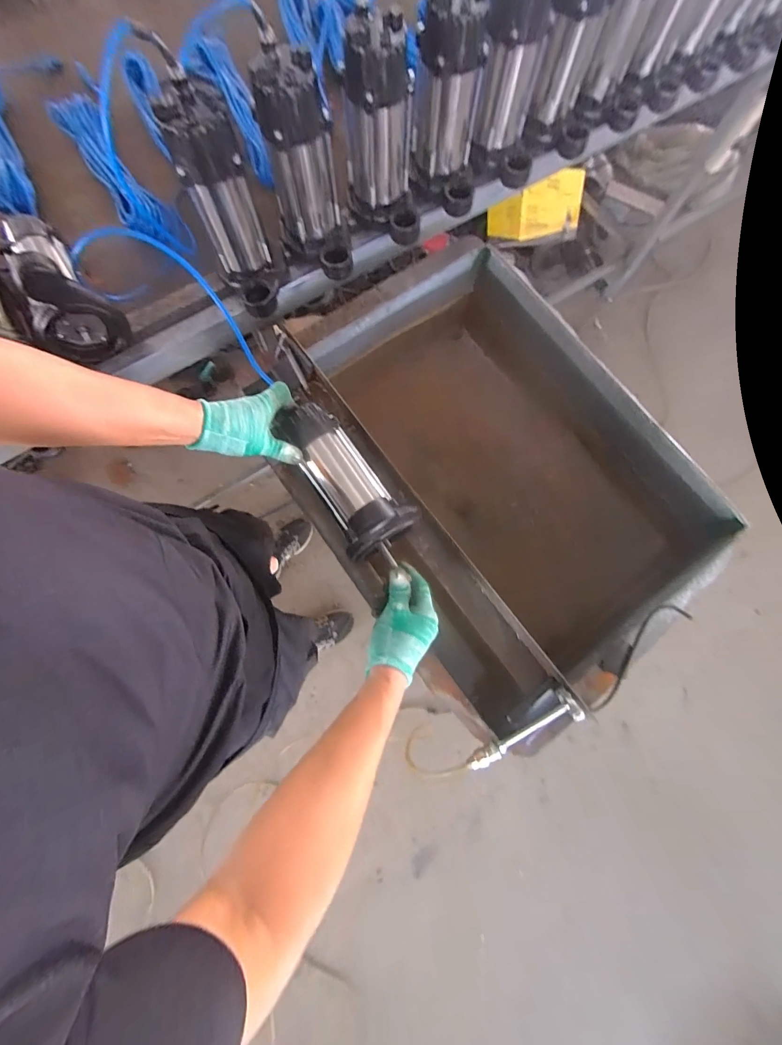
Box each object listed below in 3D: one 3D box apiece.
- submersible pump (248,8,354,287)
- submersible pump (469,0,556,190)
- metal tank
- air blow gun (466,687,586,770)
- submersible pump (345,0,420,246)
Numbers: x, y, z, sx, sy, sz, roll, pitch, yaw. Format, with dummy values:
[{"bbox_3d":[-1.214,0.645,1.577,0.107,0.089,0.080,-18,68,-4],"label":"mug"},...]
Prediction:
[{"bbox_3d":[-0.138,-0.547,0.591,0.112,0.236,0.185,-14,78,-5],"label":"submersible pump"},{"bbox_3d":[0.217,-0.757,0.646,0.133,0.233,0.108,16,77,2],"label":"submersible pump"},{"bbox_3d":[0.162,-0.080,0.749,0.586,0.309,0.742,-39,81,-9],"label":"metal tank"},{"bbox_3d":[0.184,0.297,0.523,0.176,0.030,0.033,-34,80,4],"label":"air blow gun"},{"bbox_3d":[-0.013,-0.610,0.601,0.121,0.227,0.137,-4,77,-2],"label":"submersible pump"}]

